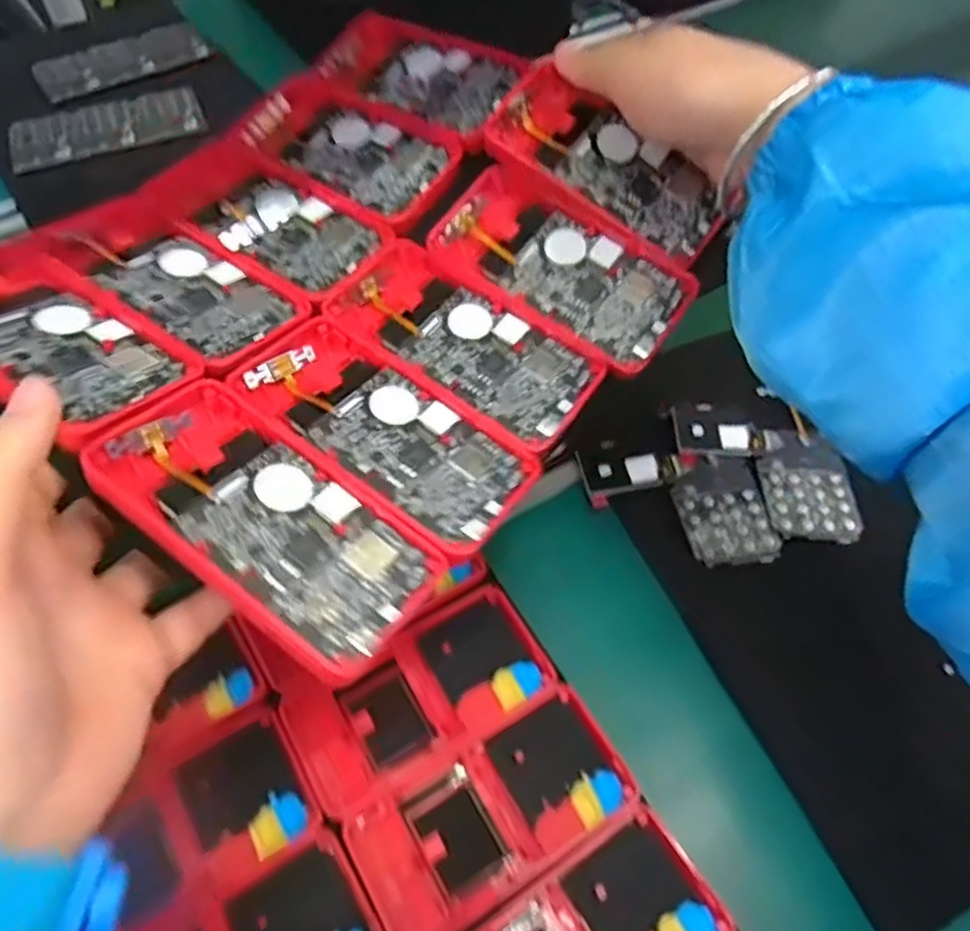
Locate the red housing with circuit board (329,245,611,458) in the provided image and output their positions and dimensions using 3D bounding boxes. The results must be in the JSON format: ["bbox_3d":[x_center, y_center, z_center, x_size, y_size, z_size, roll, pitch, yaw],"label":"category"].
[{"bbox_3d":[-0.009,-0.057,0.335,0.123,0.006,0.061,35,64,14],"label":"red housing with circuit board"}]

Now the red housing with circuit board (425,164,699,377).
[{"bbox_3d":[0.035,-0.096,0.352,0.124,0.015,0.060,33,64,14],"label":"red housing with circuit board"}]

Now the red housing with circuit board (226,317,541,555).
[{"bbox_3d":[-0.041,-0.016,0.300,0.123,0.016,0.058,34,64,14],"label":"red housing with circuit board"}]

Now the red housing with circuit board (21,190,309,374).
[{"bbox_3d":[-0.143,-0.088,0.336,0.130,0.017,0.057,35,64,14],"label":"red housing with circuit board"}]

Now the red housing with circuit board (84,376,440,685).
[{"bbox_3d":[-0.078,0.019,0.263,0.123,0.009,0.061,37,49,10],"label":"red housing with circuit board"}]

